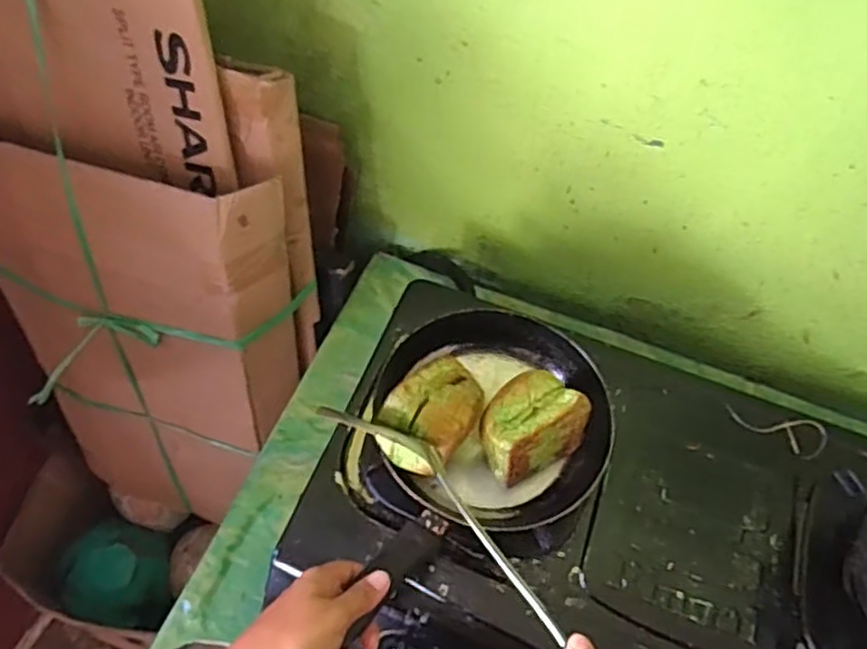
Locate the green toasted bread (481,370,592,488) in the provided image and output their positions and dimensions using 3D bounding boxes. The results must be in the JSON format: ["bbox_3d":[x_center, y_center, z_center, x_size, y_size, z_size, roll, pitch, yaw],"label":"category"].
[{"bbox_3d":[0.084,0.091,0.618,0.091,0.057,0.071,-36,67,-23],"label":"green toasted bread"}]

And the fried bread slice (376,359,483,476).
[{"bbox_3d":[0.002,0.077,0.606,0.077,0.056,0.097,40,50,5],"label":"fried bread slice"}]

